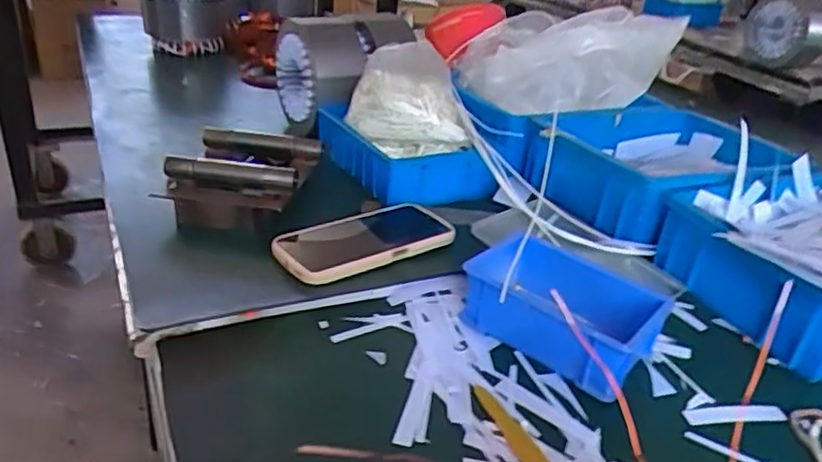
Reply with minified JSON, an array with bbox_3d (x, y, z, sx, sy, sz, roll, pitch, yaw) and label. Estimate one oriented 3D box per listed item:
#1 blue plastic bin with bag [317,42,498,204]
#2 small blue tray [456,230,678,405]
[{"bbox_3d":[-0.011,-0.129,0.753,0.156,0.127,0.202,-8,32,-24],"label":"blue plastic bin with bag"},{"bbox_3d":[0.120,0.060,0.519,0.144,0.054,0.103,26,35,32],"label":"small blue tray"}]

